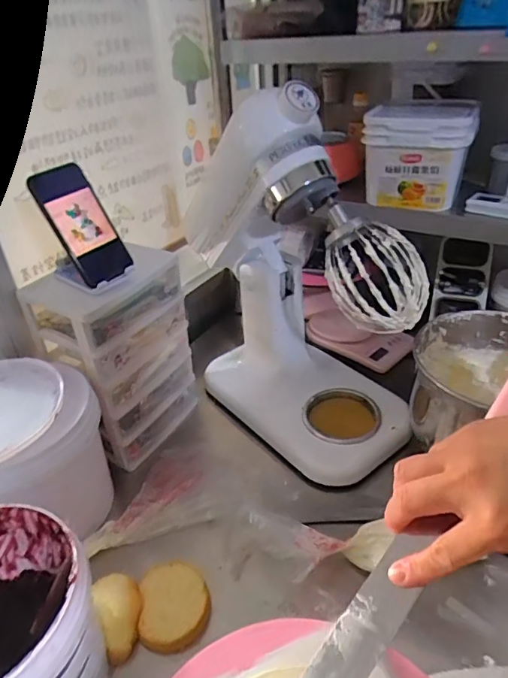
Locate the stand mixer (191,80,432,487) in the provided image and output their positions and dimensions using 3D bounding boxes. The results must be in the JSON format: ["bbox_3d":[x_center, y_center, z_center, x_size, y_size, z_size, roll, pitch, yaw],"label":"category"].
[{"bbox_3d":[0.076,-0.083,0.734,0.209,0.483,0.360,-27,40,-31],"label":"stand mixer"}]

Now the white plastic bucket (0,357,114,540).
[{"bbox_3d":[-0.327,0.157,0.664,0.226,0.172,0.190,10,36,20],"label":"white plastic bucket"}]

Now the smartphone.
[{"bbox_3d":[-0.230,-0.152,0.647,0.016,0.156,0.077,-12,20,46],"label":"smartphone"}]

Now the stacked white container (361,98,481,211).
[{"bbox_3d":[0.284,-0.321,0.837,0.171,0.141,0.164,12,37,22],"label":"stacked white container"}]

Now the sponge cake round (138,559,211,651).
[{"bbox_3d":[-0.097,0.325,0.593,0.081,0.030,0.091,-5,34,-2],"label":"sponge cake round"}]

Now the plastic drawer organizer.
[{"bbox_3d":[-0.210,0.027,0.790,0.133,0.307,0.197,20,40,31],"label":"plastic drawer organizer"}]

